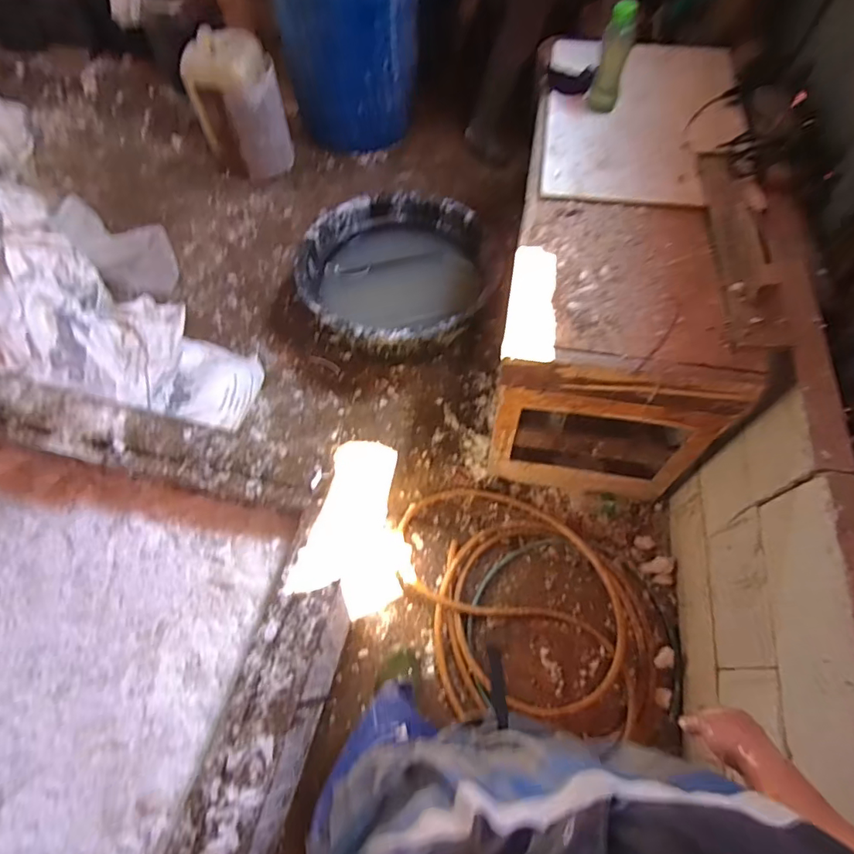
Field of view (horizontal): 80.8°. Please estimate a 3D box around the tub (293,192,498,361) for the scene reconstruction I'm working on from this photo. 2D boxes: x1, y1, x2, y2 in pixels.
[{"bbox_3d":[-0.106,-0.523,1.814,0.642,0.284,0.672,-1,61,2],"label":"tub"}]

